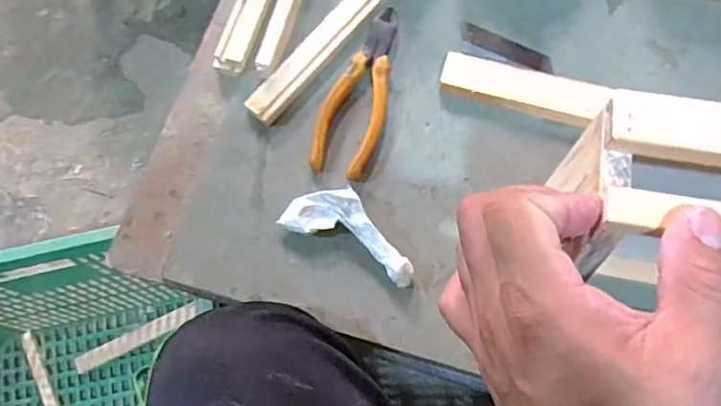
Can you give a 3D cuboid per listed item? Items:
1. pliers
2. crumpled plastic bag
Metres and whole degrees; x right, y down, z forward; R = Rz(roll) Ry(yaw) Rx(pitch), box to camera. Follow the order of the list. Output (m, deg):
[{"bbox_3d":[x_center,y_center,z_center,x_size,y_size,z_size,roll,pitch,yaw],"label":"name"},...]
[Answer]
[{"bbox_3d":[0.001,-0.093,0.474,0.050,0.016,0.151,14,72,7],"label":"pliers"},{"bbox_3d":[-0.004,0.019,0.432,0.104,0.020,0.044,27,74,10],"label":"crumpled plastic bag"}]

